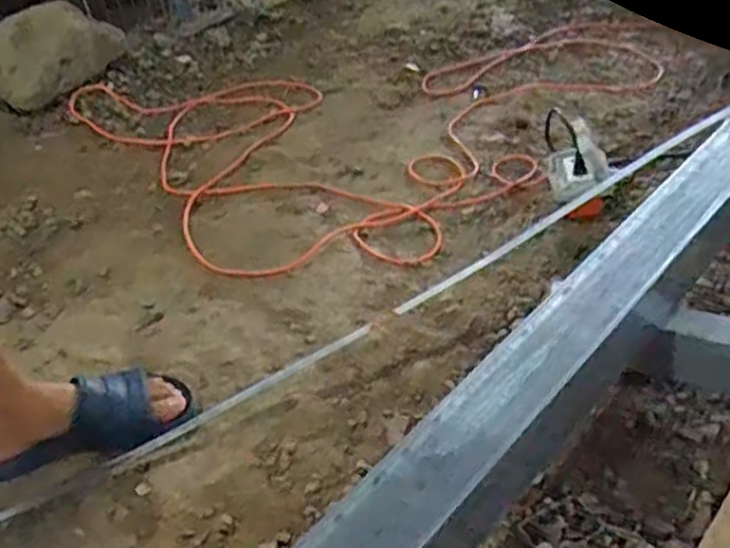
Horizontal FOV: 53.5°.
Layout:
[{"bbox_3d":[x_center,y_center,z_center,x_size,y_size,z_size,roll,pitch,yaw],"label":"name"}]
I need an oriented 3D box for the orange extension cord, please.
[{"bbox_3d":[0.015,-0.409,1.654,1.209,0.032,1.006,-33,45,-31],"label":"orange extension cord"}]

